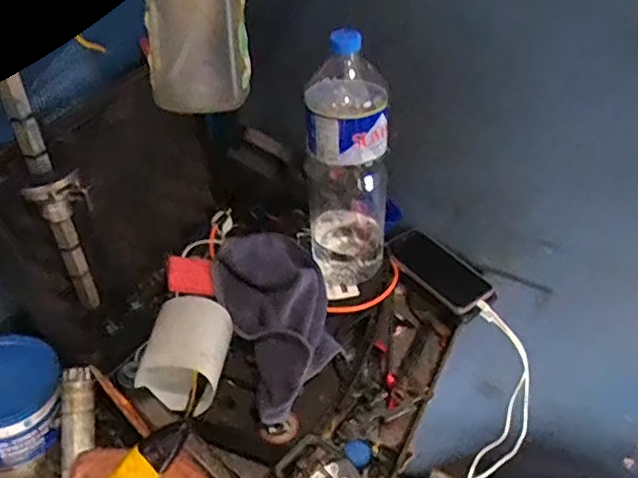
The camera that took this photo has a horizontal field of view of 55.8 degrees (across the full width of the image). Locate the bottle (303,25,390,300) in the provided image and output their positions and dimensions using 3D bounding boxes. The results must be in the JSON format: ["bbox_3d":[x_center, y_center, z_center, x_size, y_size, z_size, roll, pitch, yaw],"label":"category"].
[{"bbox_3d":[0.035,-0.079,0.710,0.100,0.298,0.097,30,45,26],"label":"bottle"}]

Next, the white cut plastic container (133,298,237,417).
[{"bbox_3d":[-0.142,0.123,0.657,0.087,0.072,0.111,8,40,2],"label":"white cut plastic container"}]

